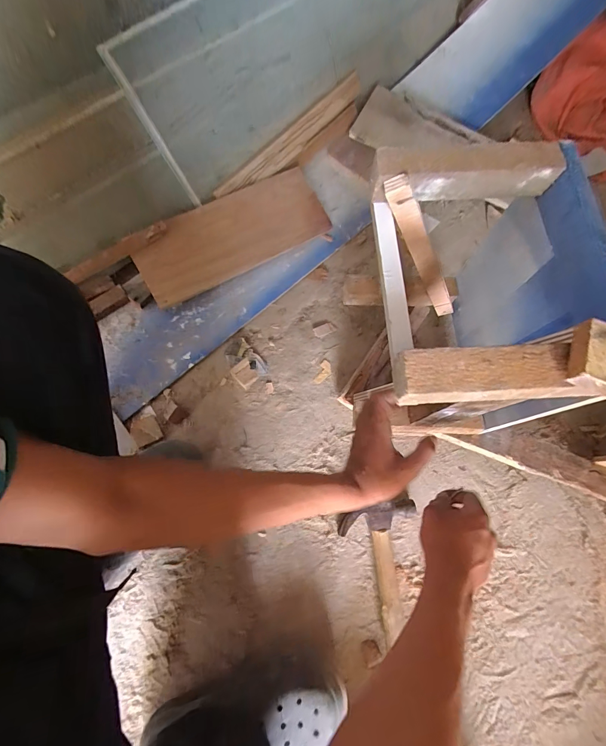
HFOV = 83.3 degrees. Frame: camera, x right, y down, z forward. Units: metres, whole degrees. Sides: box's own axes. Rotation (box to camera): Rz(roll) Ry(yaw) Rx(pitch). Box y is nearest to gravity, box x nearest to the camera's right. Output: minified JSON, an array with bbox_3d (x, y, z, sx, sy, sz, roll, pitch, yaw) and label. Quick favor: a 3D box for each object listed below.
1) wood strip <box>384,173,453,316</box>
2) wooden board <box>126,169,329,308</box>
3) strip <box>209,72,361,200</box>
[{"bbox_3d":[0.178,-0.154,0.489,0.028,0.324,0.018,-9,70,29],"label":"wood strip"},{"bbox_3d":[-0.134,-0.271,0.674,0.383,0.023,0.145,-30,103,-13],"label":"wooden board"},{"bbox_3d":[-0.015,-0.522,0.763,0.053,0.035,0.454,41,76,10],"label":"strip"}]

